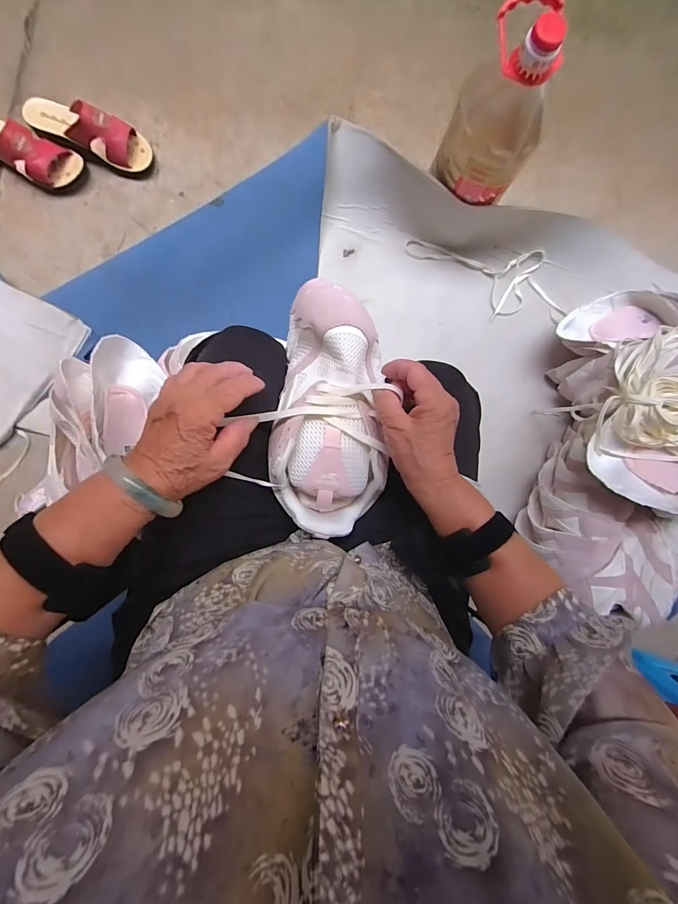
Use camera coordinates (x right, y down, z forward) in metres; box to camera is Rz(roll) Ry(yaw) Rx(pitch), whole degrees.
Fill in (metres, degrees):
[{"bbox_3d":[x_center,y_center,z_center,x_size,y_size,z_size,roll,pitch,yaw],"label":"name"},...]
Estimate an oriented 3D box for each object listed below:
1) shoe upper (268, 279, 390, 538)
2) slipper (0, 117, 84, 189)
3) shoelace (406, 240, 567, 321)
[{"bbox_3d":[-0.010,-0.038,0.377,0.109,0.058,0.241,1,94,-4],"label":"shoe upper"},{"bbox_3d":[-0.627,-0.604,0.724,0.215,0.066,0.095,32,88,-4],"label":"slipper"},{"bbox_3d":[0.329,-0.380,0.826,0.366,0.030,0.149,4,90,-4],"label":"shoelace"}]

